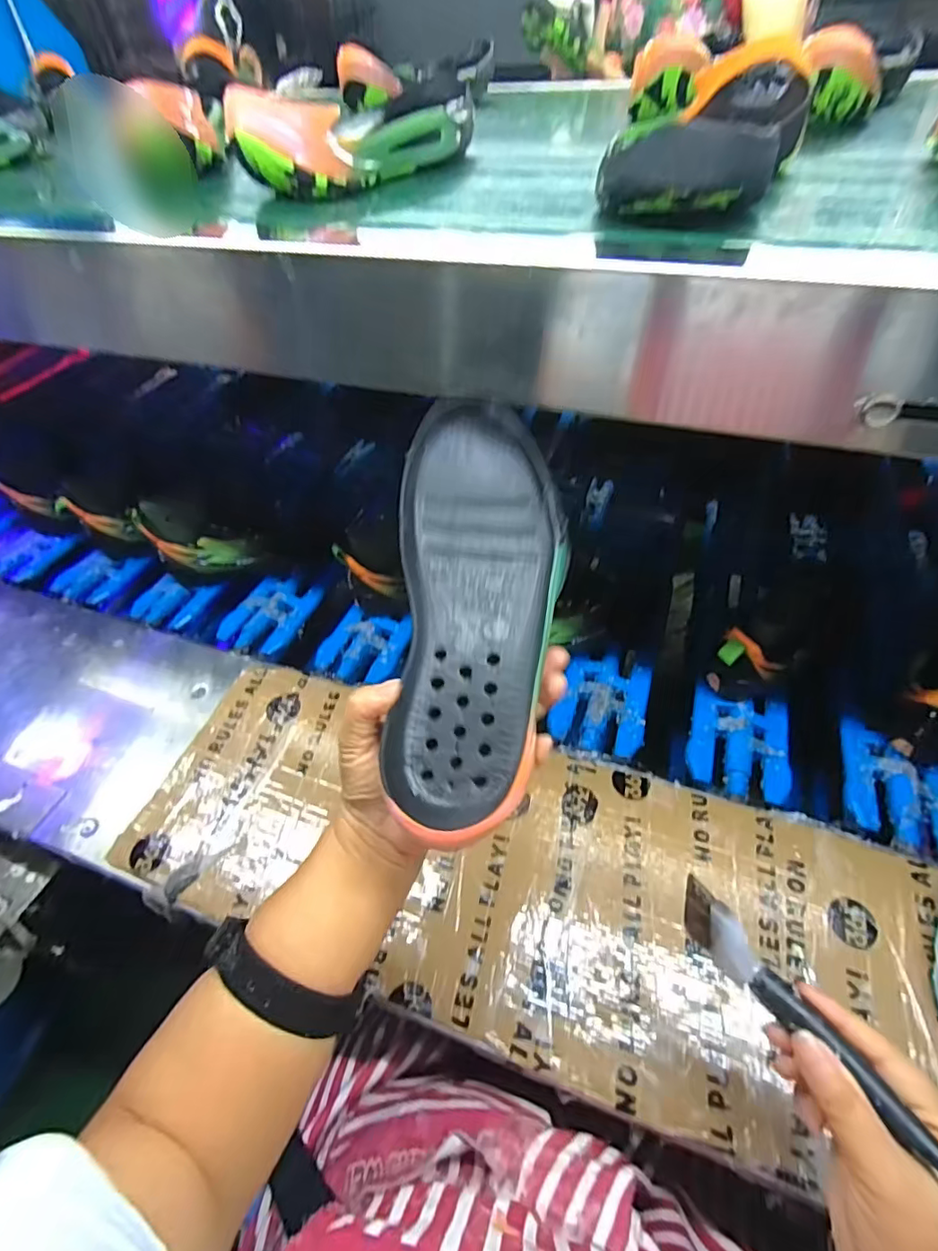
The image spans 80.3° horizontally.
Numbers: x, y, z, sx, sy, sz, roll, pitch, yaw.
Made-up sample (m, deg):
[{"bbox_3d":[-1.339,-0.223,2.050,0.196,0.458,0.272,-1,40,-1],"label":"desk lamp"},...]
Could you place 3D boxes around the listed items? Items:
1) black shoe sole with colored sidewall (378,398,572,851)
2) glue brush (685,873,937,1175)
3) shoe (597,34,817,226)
[{"bbox_3d":[0.004,-0.012,0.314,0.093,0.034,0.241,3,73,5],"label":"black shoe sole with colored sidewall"},{"bbox_3d":[0.166,0.195,0.280,0.016,0.029,0.143,-28,45,-22],"label":"glue brush"},{"bbox_3d":[0.157,-0.305,0.340,0.073,0.060,0.250,19,51,19],"label":"shoe"}]

